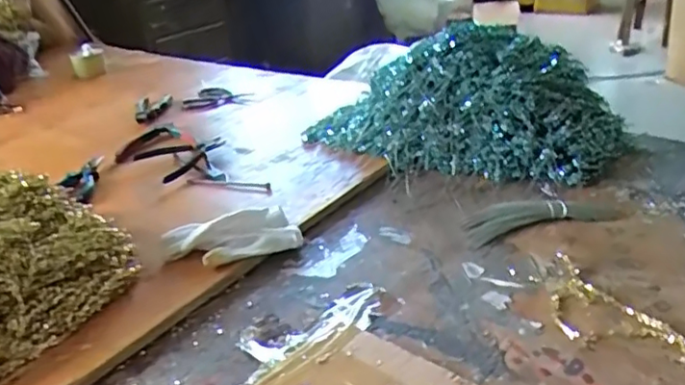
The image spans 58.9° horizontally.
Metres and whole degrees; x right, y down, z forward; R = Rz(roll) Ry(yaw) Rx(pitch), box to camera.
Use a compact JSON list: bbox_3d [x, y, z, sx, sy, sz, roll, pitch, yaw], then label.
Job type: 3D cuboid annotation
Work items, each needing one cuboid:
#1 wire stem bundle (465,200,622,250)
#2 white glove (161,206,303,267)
[{"bbox_3d":[0.240,0.025,0.747,0.192,0.014,0.072,-11,29,-8],"label":"wire stem bundle"},{"bbox_3d":[-0.131,0.056,0.733,0.158,0.045,0.075,-14,29,-14],"label":"white glove"}]

